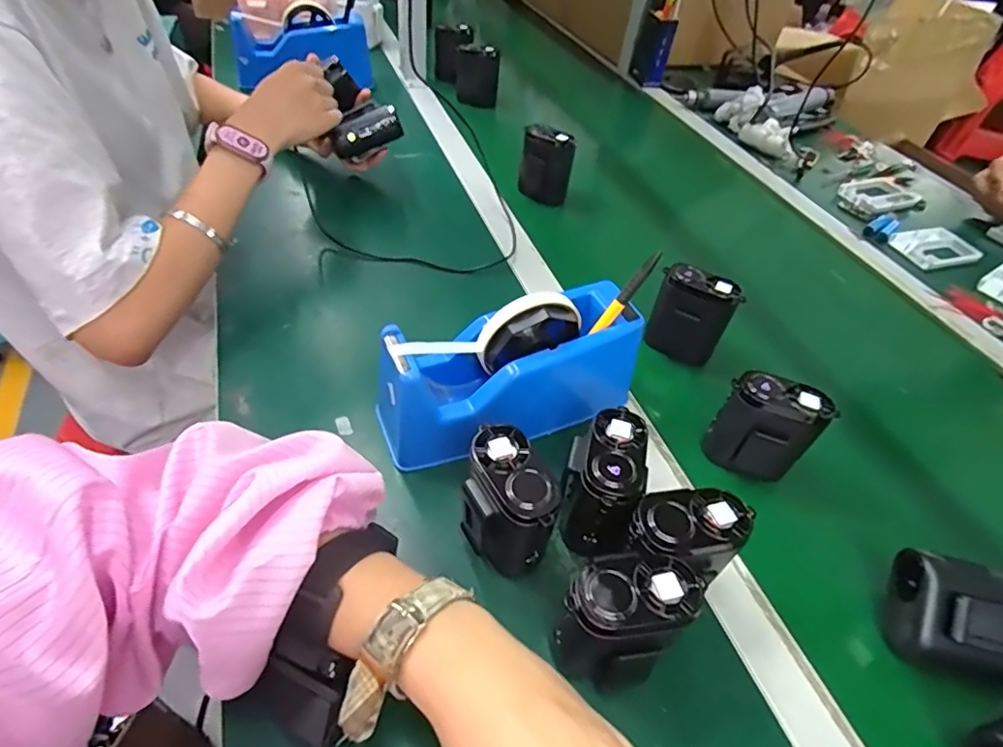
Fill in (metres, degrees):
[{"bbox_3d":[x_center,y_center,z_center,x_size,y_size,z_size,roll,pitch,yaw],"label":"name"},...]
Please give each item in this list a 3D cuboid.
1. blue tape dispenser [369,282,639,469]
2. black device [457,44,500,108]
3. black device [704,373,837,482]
[{"bbox_3d":[0.008,-0.006,0.411,0.197,0.101,0.066,-15,51,-20],"label":"blue tape dispenser"},{"bbox_3d":[-0.040,-0.505,0.924,0.069,0.087,0.029,4,47,-4],"label":"black device"},{"bbox_3d":[0.202,0.044,0.420,0.066,0.081,0.036,13,47,5],"label":"black device"}]

